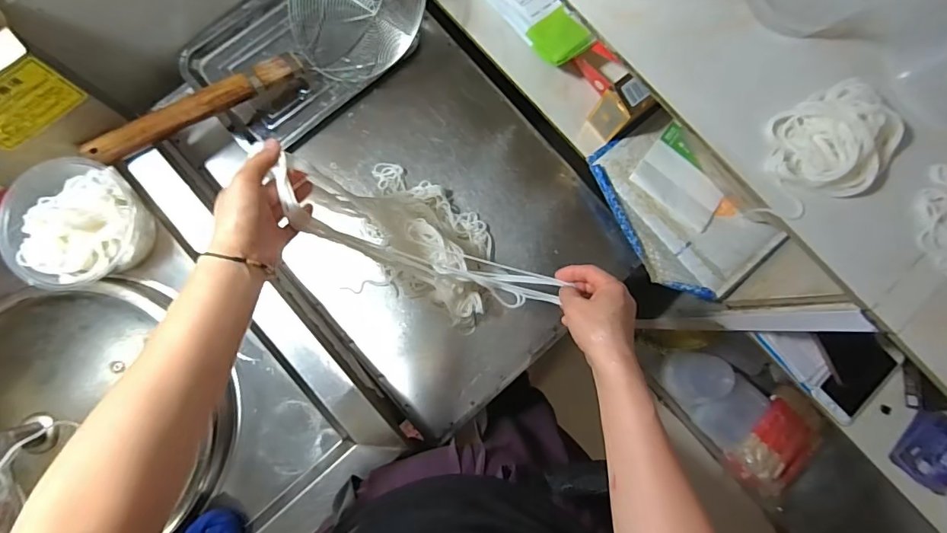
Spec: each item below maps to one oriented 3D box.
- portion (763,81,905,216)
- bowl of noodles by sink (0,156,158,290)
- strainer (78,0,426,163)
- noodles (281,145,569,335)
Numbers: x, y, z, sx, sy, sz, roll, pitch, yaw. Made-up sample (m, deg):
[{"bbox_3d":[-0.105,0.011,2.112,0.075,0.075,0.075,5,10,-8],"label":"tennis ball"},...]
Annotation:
[{"bbox_3d":[0.328,-0.113,0.422,0.116,0.035,0.093,-28,85,-5],"label":"portion"},{"bbox_3d":[-0.458,-0.047,0.554,0.129,0.084,0.133,0,83,-3],"label":"bowl of noodles by sink"},{"bbox_3d":[-0.286,-0.316,0.651,0.478,0.119,0.214,-30,85,-6],"label":"strainer"},{"bbox_3d":[-0.047,-0.034,0.565,0.293,0.195,0.139,33,83,1],"label":"noodles"}]

